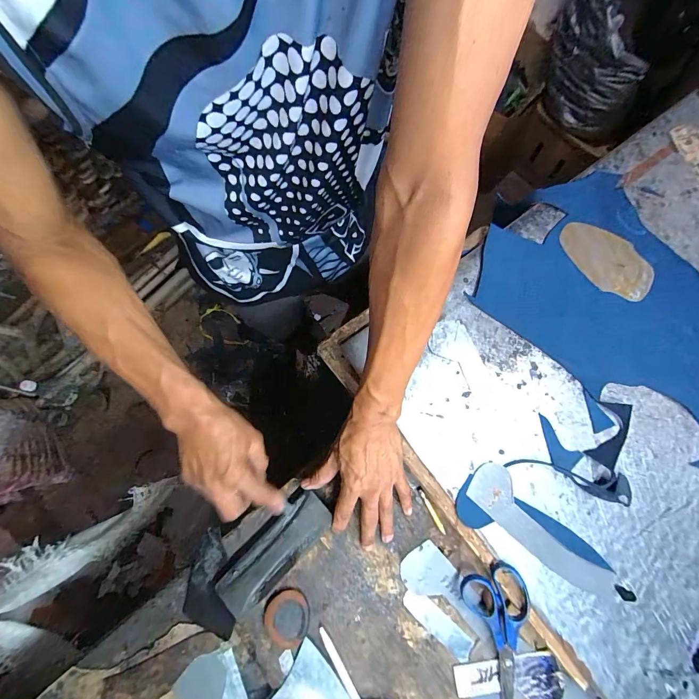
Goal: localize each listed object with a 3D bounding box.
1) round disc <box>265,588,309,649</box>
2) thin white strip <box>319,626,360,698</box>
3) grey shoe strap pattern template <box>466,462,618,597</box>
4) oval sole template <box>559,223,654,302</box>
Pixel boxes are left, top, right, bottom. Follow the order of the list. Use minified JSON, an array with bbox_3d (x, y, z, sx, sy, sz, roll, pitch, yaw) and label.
[{"bbox_3d":[-0.072,0.312,0.389,0.050,0.011,0.058,-3,71,-4],"label":"round disc"},{"bbox_3d":[-0.011,0.361,0.385,0.010,0.004,0.086,-28,75,-11],"label":"thin white strip"},{"bbox_3d":[0.232,0.225,0.410,0.208,0.006,0.054,44,74,4],"label":"grey shoe strap pattern template"},{"bbox_3d":[0.381,-0.136,0.500,0.090,0.008,0.142,-34,76,-13],"label":"oval sole template"}]

